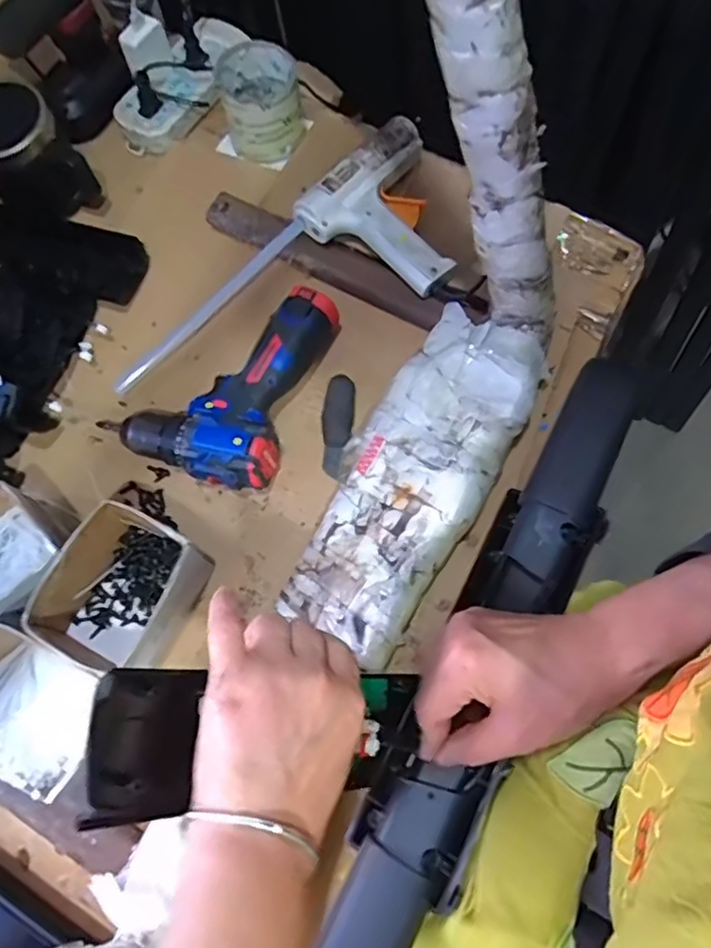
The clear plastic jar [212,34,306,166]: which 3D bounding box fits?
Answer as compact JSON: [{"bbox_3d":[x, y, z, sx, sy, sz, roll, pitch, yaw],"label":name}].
[{"bbox_3d":[-0.101,-0.400,0.681,0.084,0.072,0.091,-3,71,2],"label":"clear plastic jar"}]

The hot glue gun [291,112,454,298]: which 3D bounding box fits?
[{"bbox_3d":[0.052,-0.274,0.639,0.163,0.035,0.171,37,77,13],"label":"hot glue gun"}]

